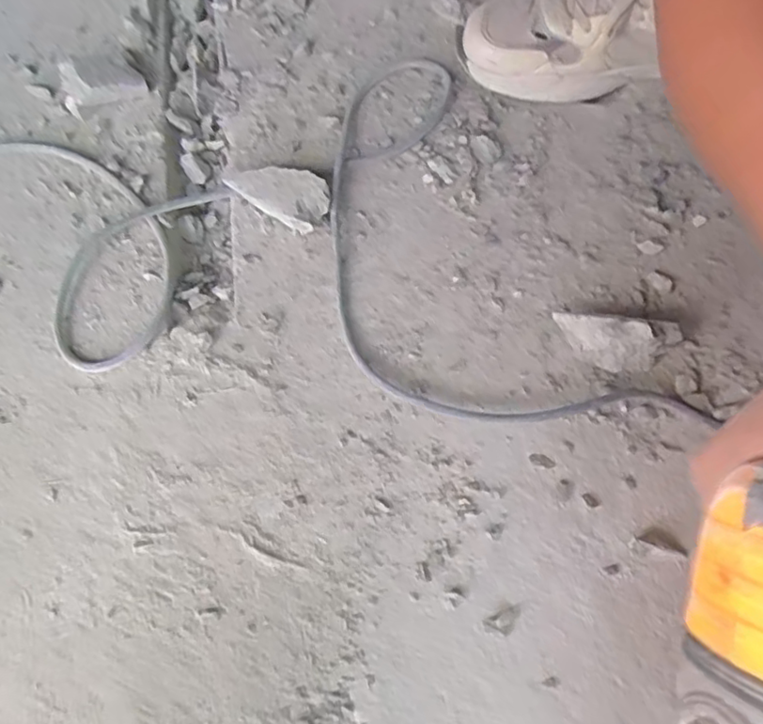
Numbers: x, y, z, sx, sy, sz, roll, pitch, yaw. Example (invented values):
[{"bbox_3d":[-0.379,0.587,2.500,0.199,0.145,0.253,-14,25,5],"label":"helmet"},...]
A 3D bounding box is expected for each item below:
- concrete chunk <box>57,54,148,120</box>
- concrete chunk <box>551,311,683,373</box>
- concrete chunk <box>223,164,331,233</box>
[{"bbox_3d":[-0.261,-0.258,0.584,0.069,0.041,0.046,-41,71,-13],"label":"concrete chunk"},{"bbox_3d":[0.172,-0.015,0.464,0.088,0.030,0.036,6,68,6],"label":"concrete chunk"},{"bbox_3d":[-0.085,-0.145,0.535,0.089,0.026,0.043,36,73,17],"label":"concrete chunk"}]

